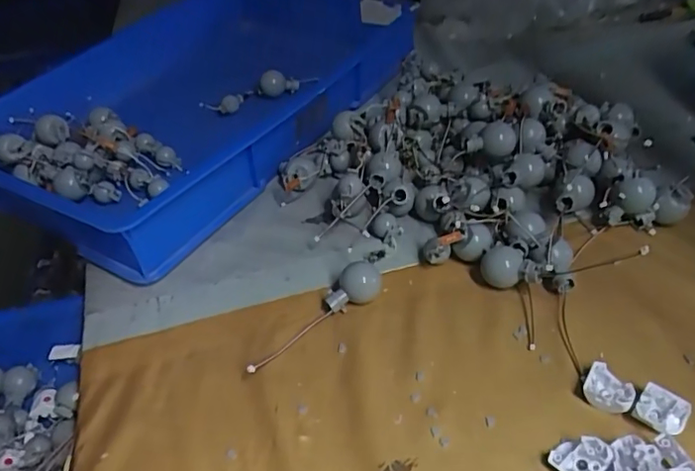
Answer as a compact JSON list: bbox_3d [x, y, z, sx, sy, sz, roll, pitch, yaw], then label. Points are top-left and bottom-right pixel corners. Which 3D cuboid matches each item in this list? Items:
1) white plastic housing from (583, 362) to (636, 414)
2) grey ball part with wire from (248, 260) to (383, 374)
[{"bbox_3d":[0.189,0.111,0.411,0.033,0.014,0.033,21,48,28],"label":"white plastic housing"},{"bbox_3d":[-0.027,0.069,0.472,0.136,0.028,0.030,-34,47,-27],"label":"grey ball part with wire"}]

